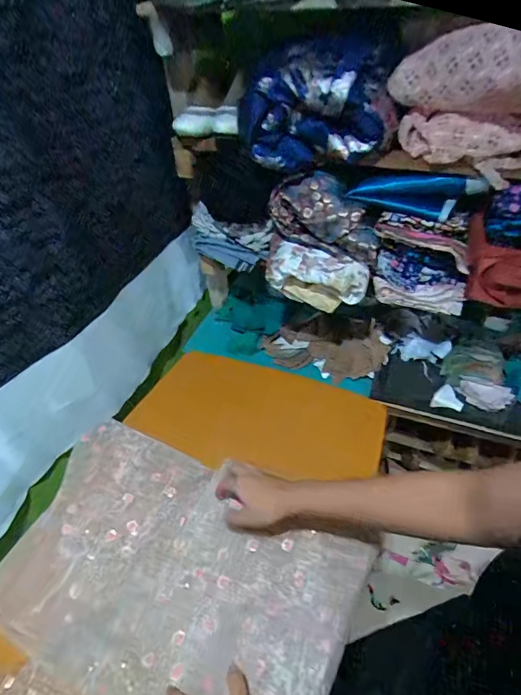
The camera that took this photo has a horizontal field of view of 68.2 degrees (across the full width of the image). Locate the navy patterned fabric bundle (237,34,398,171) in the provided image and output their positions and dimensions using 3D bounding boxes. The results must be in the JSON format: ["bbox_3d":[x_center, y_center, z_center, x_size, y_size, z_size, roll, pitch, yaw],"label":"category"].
[{"bbox_3d":[0.086,-0.390,0.622,0.224,0.172,0.106,23,49,25],"label":"navy patterned fabric bundle"}]

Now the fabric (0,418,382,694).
[{"bbox_3d":[-0.141,0.320,0.513,0.483,0.063,0.370,17,47,20],"label":"fabric"}]

